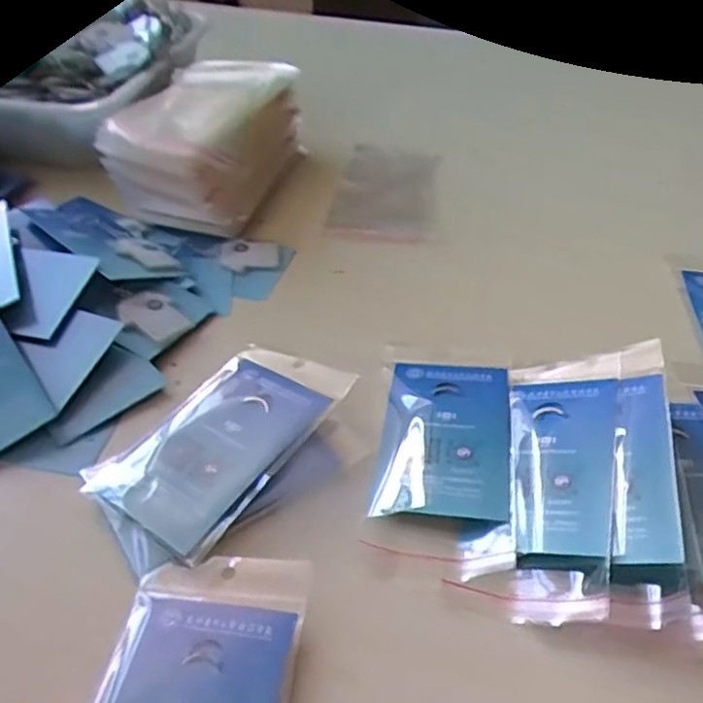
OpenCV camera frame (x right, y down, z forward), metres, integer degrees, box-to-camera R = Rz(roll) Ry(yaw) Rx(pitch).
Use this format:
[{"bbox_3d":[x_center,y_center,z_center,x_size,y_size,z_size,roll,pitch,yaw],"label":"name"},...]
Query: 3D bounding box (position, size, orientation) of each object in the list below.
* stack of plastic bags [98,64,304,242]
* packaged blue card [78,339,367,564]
[{"bbox_3d":[-0.139,-0.211,0.691,0.134,0.087,0.212,13,43,15],"label":"stack of plastic bags"},{"bbox_3d":[-0.082,0.050,0.438,0.099,0.012,0.162,22,46,24],"label":"packaged blue card"}]

